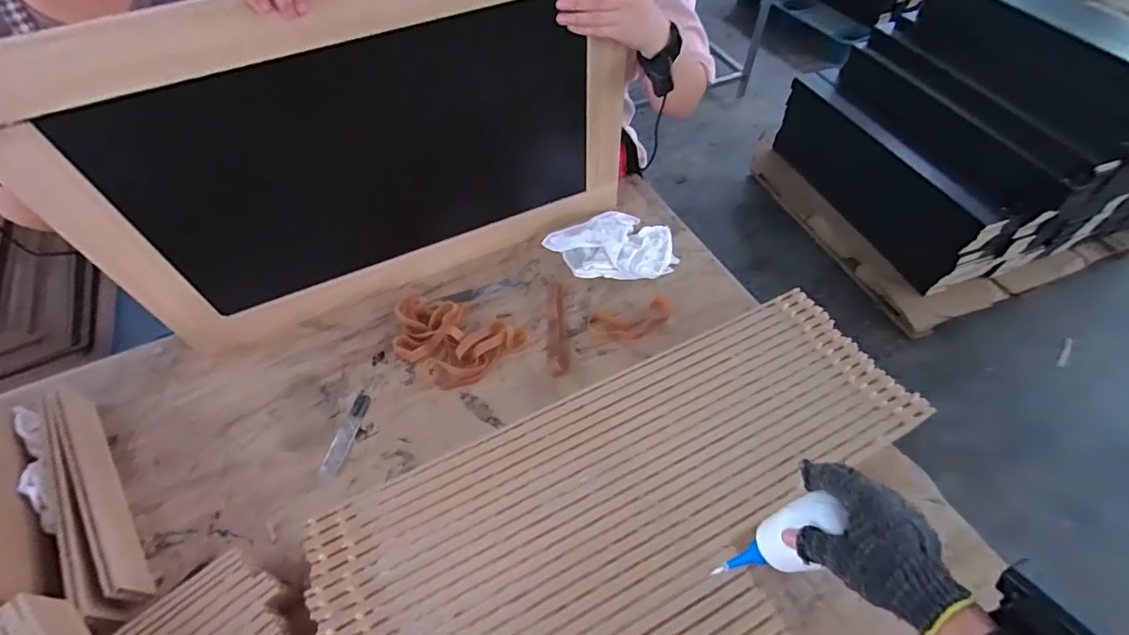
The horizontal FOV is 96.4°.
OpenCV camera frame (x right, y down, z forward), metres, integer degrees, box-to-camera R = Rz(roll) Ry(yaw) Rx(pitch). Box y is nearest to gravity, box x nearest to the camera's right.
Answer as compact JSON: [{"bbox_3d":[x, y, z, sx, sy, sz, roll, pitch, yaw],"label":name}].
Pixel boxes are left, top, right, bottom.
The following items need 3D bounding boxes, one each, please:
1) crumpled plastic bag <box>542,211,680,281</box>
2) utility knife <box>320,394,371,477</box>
[{"bbox_3d":[0.095,-0.136,0.913,0.210,0.049,0.175,-24,57,-15],"label":"crumpled plastic bag"},{"bbox_3d":[-0.320,0.170,0.742,0.028,0.004,0.125,9,55,8],"label":"utility knife"}]

